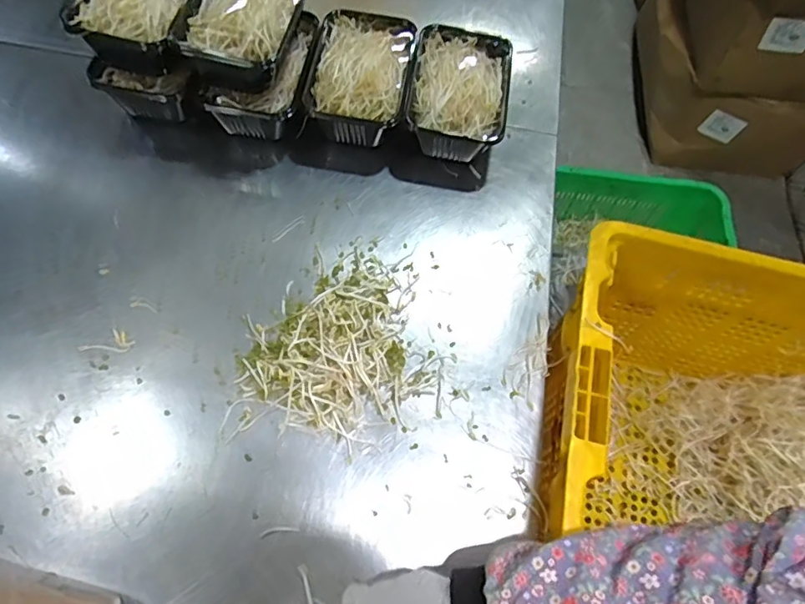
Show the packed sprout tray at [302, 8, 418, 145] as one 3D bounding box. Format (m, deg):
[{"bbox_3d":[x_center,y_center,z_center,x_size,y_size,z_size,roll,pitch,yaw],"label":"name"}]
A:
[{"bbox_3d":[-0.052,-0.284,0.702,0.124,0.067,0.181,6,66,-1],"label":"packed sprout tray"}]

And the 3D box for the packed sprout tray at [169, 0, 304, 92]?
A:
[{"bbox_3d":[-0.180,-0.328,0.636,0.123,0.067,0.179,13,66,2],"label":"packed sprout tray"}]

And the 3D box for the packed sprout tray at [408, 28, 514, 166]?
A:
[{"bbox_3d":[0.071,-0.267,0.705,0.121,0.067,0.185,8,66,0],"label":"packed sprout tray"}]

